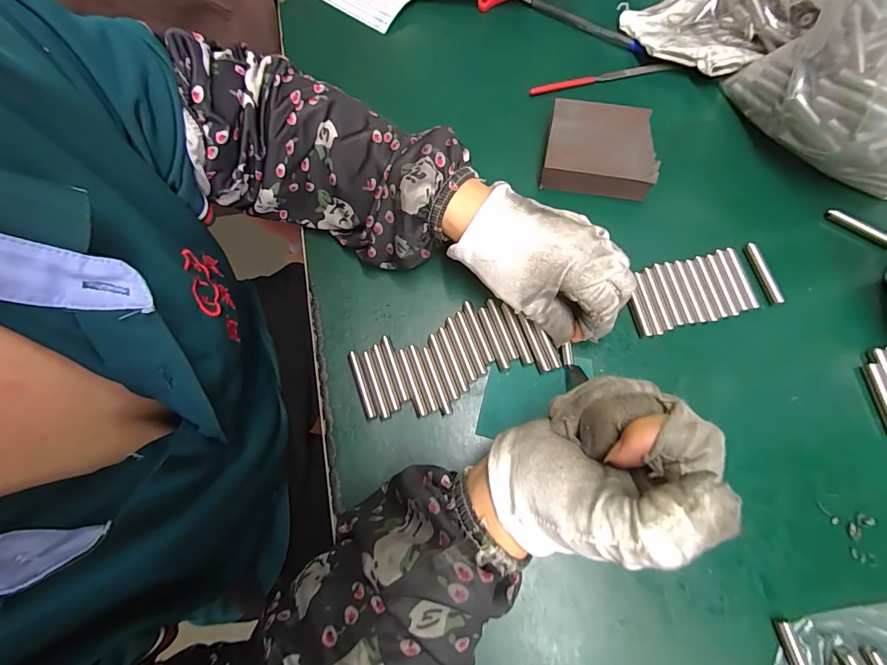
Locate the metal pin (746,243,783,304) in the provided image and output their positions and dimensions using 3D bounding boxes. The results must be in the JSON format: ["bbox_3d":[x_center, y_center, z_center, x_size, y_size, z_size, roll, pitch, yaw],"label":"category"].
[{"bbox_3d":[0.232,-0.043,0.290,0.007,0.005,0.048,-11,71,-4],"label":"metal pin"}]

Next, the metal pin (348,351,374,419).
[{"bbox_3d":[-0.056,0.036,0.273,0.006,0.008,0.046,-20,74,-4],"label":"metal pin"}]

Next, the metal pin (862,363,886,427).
[{"bbox_3d":[0.287,0.045,0.261,0.006,0.006,0.049,-4,71,-1],"label":"metal pin"}]

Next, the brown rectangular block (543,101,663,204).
[{"bbox_3d":[0.122,-0.145,0.317,0.079,0.026,0.068,10,74,5],"label":"brown rectangular block"}]

